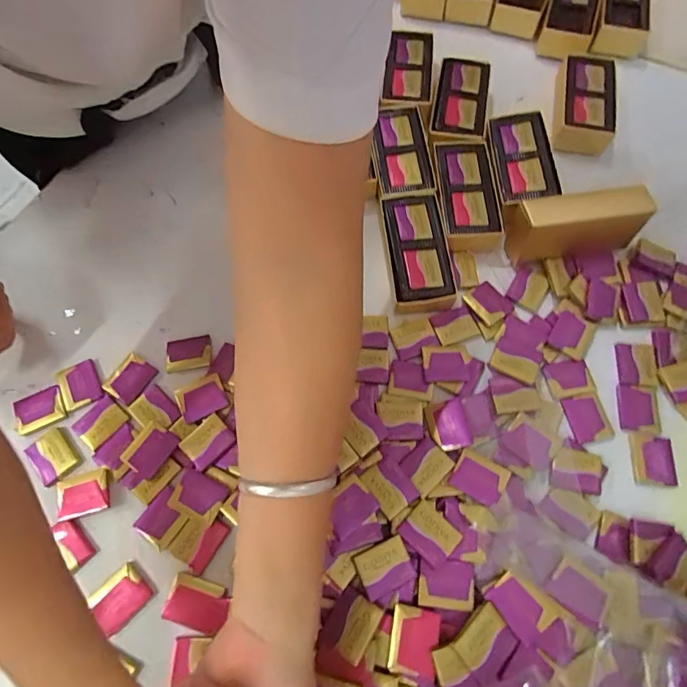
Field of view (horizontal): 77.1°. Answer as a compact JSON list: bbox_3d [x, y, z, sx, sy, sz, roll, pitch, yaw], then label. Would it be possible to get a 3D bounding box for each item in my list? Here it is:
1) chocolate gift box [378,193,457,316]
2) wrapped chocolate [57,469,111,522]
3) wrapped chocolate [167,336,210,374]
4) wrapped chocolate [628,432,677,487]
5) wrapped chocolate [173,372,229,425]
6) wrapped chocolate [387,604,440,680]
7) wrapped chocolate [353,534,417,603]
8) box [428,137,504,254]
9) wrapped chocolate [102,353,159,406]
[{"bbox_3d":[0.068,-0.083,0.412,0.058,0.031,0.119,-7,68,-1],"label":"chocolate gift box"},{"bbox_3d":[-0.207,0.120,0.343,0.034,0.013,0.033,-17,69,-6],"label":"wrapped chocolate"},{"bbox_3d":[-0.141,0.010,0.392,0.040,0.006,0.031,-11,68,-3],"label":"wrapped chocolate"},{"bbox_3d":[0.256,0.096,0.357,0.032,0.005,0.042,2,68,2],"label":"wrapped chocolate"},{"bbox_3d":[-0.123,0.048,0.373,0.040,0.004,0.033,-23,69,-8],"label":"wrapped chocolate"},{"bbox_3d":[0.049,0.206,0.299,0.031,0.009,0.039,9,69,5],"label":"wrapped chocolate"},{"bbox_3d":[0.030,0.162,0.312,0.038,0.007,0.032,-23,69,-8],"label":"wrapped chocolate"},{"bbox_3d":[0.122,-0.153,0.441,0.058,0.029,0.116,-5,68,-1],"label":"box"},{"bbox_3d":[-0.191,0.032,0.384,0.032,0.004,0.039,32,72,13],"label":"wrapped chocolate"}]

